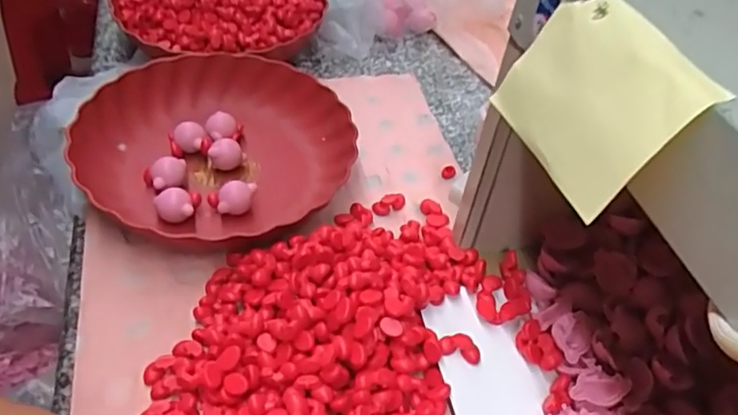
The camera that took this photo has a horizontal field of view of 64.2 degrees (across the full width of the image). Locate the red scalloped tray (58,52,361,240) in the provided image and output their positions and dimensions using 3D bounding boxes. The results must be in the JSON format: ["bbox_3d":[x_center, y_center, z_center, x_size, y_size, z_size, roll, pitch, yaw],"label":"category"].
[{"bbox_3d":[-0.143,-0.051,0.560,0.231,0.071,0.243,32,51,22],"label":"red scalloped tray"}]

